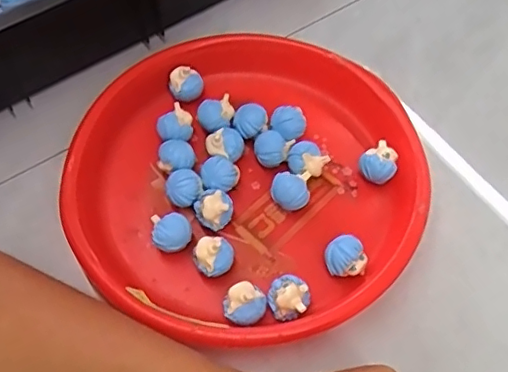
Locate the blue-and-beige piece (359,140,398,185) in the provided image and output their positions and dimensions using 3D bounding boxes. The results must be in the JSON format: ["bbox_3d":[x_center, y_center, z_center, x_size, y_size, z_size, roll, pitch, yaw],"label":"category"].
[{"bbox_3d":[0.094,-0.016,0.429,0.027,0.025,0.028,10,61,6],"label":"blue-and-beige piece"}]

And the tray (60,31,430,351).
[{"bbox_3d":[-0.006,-0.005,0.418,0.244,0.038,0.246,0,60,1],"label":"tray"}]

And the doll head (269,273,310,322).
[{"bbox_3d":[0.023,0.075,0.371,0.026,0.025,0.028,0,60,1],"label":"doll head"}]

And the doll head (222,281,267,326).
[{"bbox_3d":[-0.006,0.080,0.370,0.026,0.027,0.025,0,60,1],"label":"doll head"}]

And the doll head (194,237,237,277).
[{"bbox_3d":[-0.027,0.050,0.386,0.026,0.029,0.021,-10,61,-5],"label":"doll head"}]

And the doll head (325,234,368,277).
[{"bbox_3d":[0.063,0.049,0.385,0.027,0.023,0.024,11,61,7],"label":"doll head"}]

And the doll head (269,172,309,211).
[{"bbox_3d":[0.026,0.006,0.416,0.024,0.022,0.026,-17,61,-9],"label":"doll head"}]

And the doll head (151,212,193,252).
[{"bbox_3d":[-0.058,0.034,0.400,0.027,0.027,0.025,-7,60,-3],"label":"doll head"}]

